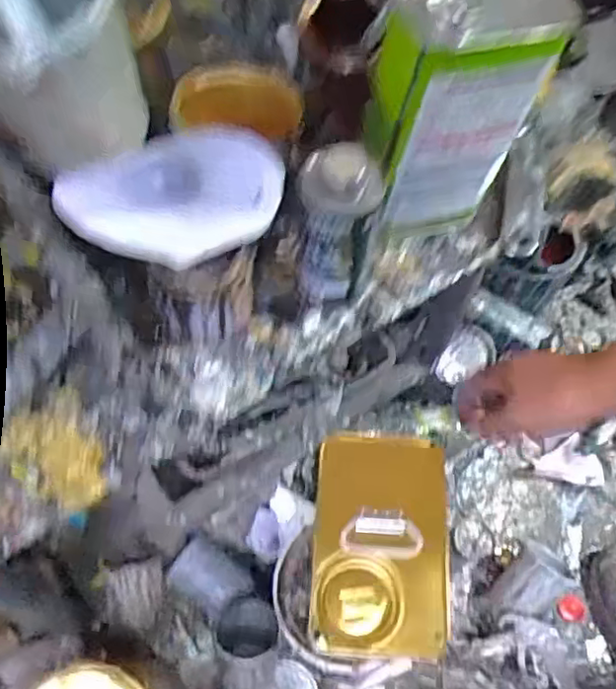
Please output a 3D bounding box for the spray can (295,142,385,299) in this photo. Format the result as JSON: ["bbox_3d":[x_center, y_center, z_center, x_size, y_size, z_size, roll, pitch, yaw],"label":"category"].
[{"bbox_3d":[0.020,-0.080,0.429,0.051,0.106,0.048,1,61,-1],"label":"spray can"}]

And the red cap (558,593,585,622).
[{"bbox_3d":[0.370,0.371,0.894,0.037,0.016,0.033,-2,63,-4],"label":"red cap"}]

